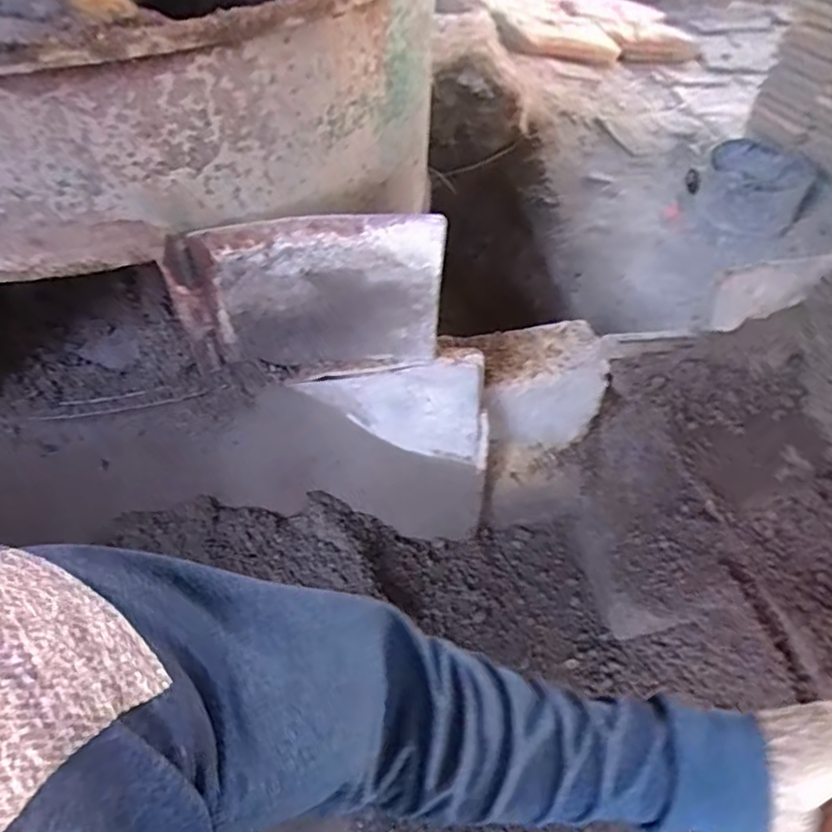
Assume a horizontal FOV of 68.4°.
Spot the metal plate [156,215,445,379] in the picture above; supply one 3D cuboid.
[{"bbox_3d":[-0.180,-0.197,1.070,0.442,0.322,0.047,-8,51,-9],"label":"metal plate"}]

